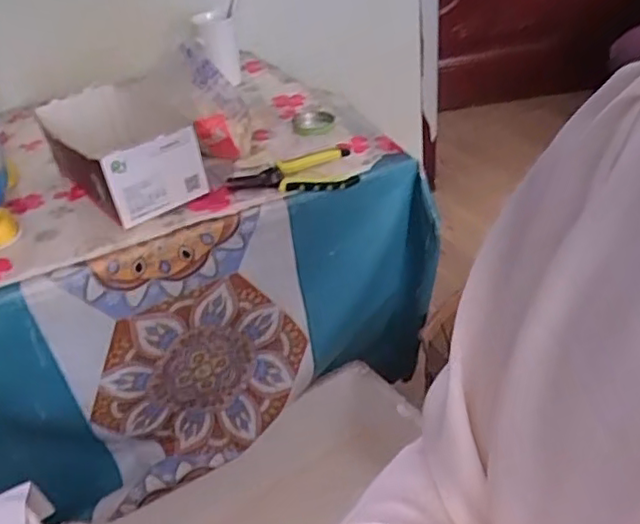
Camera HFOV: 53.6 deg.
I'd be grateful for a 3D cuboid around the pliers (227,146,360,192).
[{"bbox_3d":[-0.035,-0.114,0.841,0.170,0.034,0.084,-14,36,-10],"label":"pliers"}]

